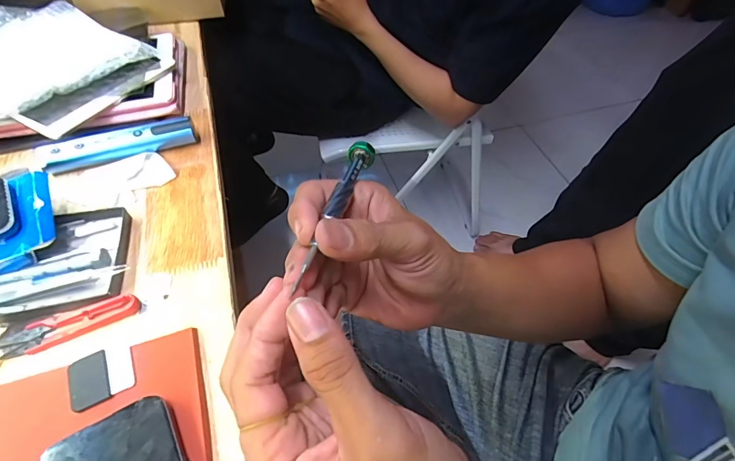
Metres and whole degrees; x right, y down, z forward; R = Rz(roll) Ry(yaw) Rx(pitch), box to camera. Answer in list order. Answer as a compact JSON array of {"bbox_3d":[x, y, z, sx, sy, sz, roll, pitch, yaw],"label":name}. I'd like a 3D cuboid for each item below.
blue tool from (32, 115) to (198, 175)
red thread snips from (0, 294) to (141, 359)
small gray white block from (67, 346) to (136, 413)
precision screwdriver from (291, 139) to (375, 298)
[{"bbox_3d":[-0.268,-0.092,0.436,0.154,0.033,0.020,-15,55,-12],"label":"blue tool"},{"bbox_3d":[-0.243,0.078,0.326,0.103,0.008,0.030,-15,55,-12],"label":"red thread snips"},{"bbox_3d":[-0.197,0.108,0.296,0.043,0.004,0.039,-24,58,-18],"label":"small gray white block"},{"bbox_3d":[-0.016,-0.014,0.214,0.015,0.015,0.122,12,40,7],"label":"precision screwdriver"}]

